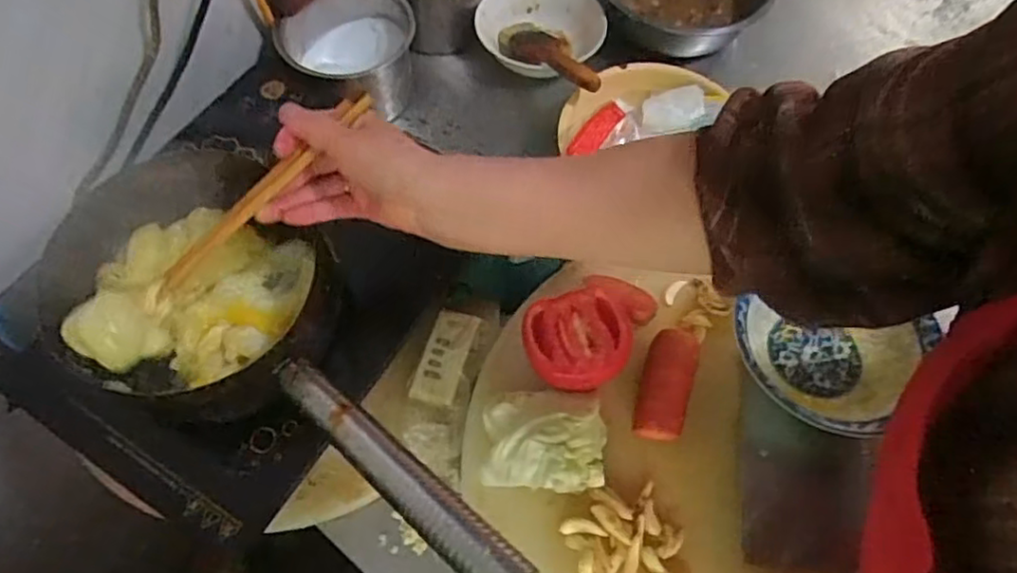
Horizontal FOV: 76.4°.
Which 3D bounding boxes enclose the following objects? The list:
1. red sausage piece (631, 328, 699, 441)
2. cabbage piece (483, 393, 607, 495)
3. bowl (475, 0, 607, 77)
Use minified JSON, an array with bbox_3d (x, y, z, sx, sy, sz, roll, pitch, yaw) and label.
[{"bbox_3d":[0.120,0.075,0.499,0.039,0.040,0.087,15,65,6],"label":"red sausage piece"},{"bbox_3d":[0.026,0.111,0.472,0.086,0.033,0.070,6,64,2],"label":"cabbage piece"},{"bbox_3d":[0.032,-0.286,0.721,0.145,0.055,0.133,0,64,-1],"label":"bowl"}]

